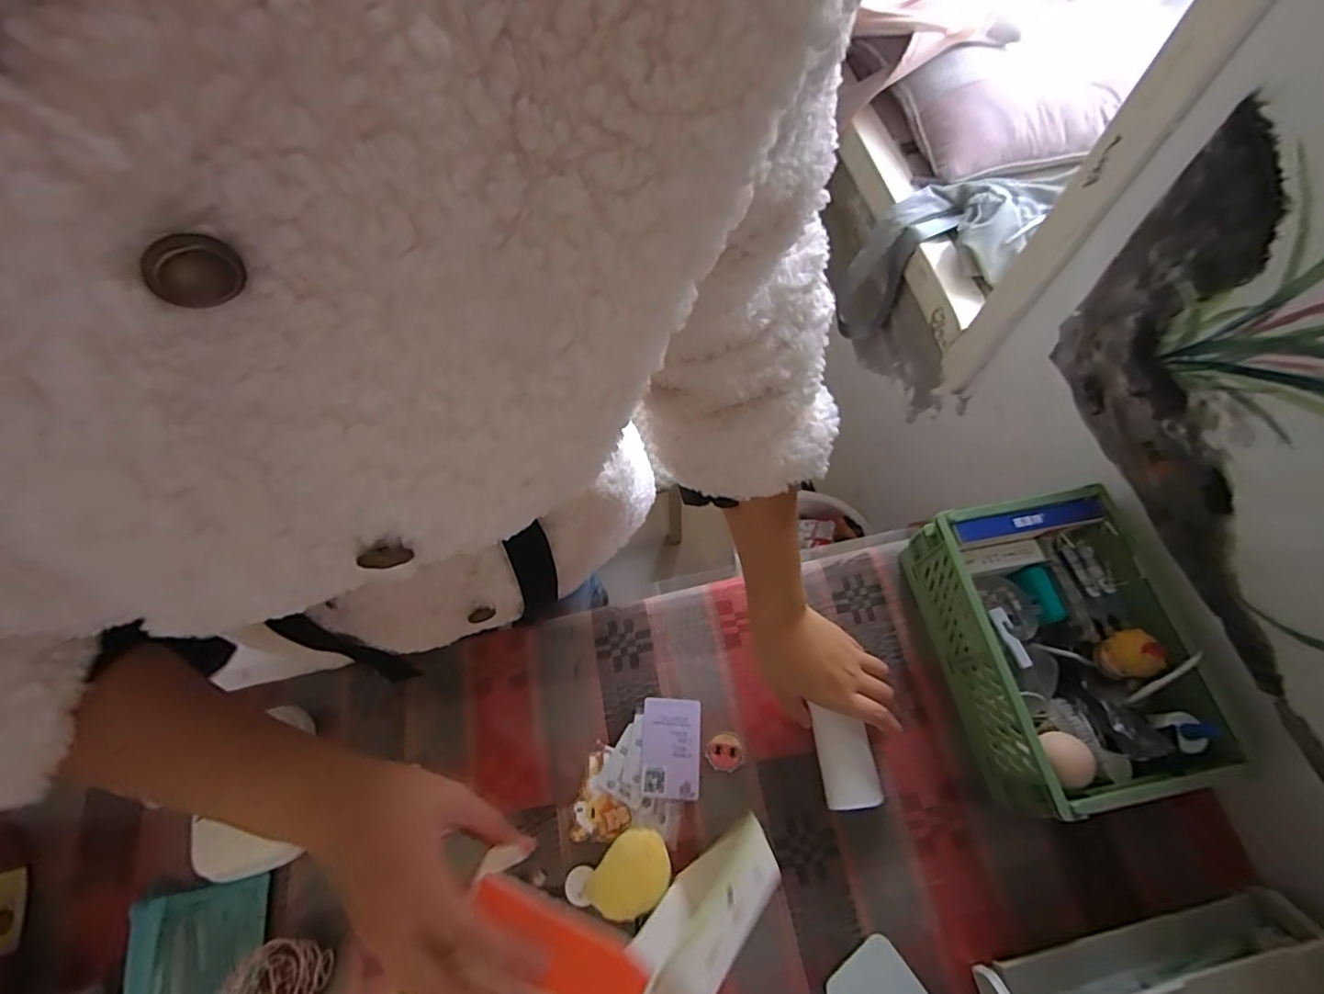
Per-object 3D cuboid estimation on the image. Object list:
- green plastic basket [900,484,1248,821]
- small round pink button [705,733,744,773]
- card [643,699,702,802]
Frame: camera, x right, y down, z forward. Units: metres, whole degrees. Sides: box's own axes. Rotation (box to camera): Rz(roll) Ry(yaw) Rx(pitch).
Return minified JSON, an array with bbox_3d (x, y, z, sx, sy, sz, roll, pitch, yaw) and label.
[{"bbox_3d":[0.356,0.132,0.522,0.178,0.108,0.246,-11,65,-3],"label":"green plastic basket"},{"bbox_3d":[0.058,0.236,0.525,0.031,0.008,0.032,-1,65,1],"label":"small round pink button"},{"bbox_3d":[0.009,0.232,0.528,0.052,0.004,0.085,4,64,-4],"label":"card"}]

